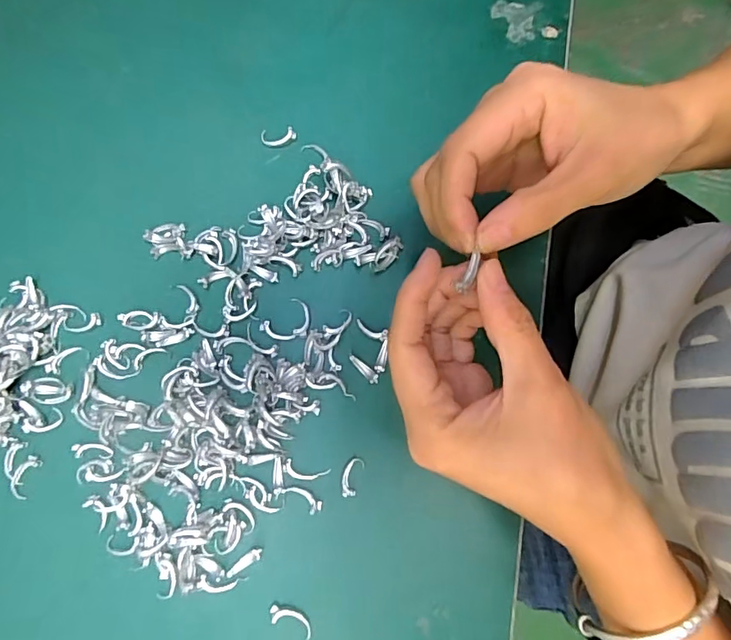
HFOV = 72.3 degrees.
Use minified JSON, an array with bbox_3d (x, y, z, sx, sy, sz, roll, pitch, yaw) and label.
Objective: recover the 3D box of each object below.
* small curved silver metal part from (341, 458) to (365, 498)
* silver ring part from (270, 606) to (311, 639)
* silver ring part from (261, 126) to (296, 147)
[{"bbox_3d":[-0.007,0.087,0.276,0.010,0.004,0.021,18,79,2],"label":"small curved silver metal part"},{"bbox_3d":[-0.039,0.159,0.264,0.025,0.005,0.009,32,80,5],"label":"silver ring part"},{"bbox_3d":[-0.054,-0.114,0.311,0.021,0.006,0.010,-16,80,-4],"label":"silver ring part"}]

